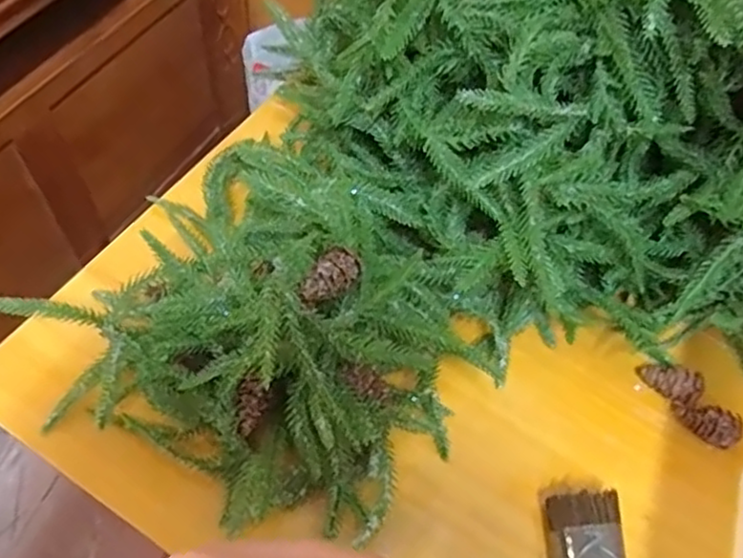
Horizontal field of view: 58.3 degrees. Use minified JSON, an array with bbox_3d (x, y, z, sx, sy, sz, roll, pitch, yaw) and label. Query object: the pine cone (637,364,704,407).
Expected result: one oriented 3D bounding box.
[{"bbox_3d":[0.187,0.063,0.415,0.036,0.017,0.020,35,62,16],"label":"pine cone"}]

